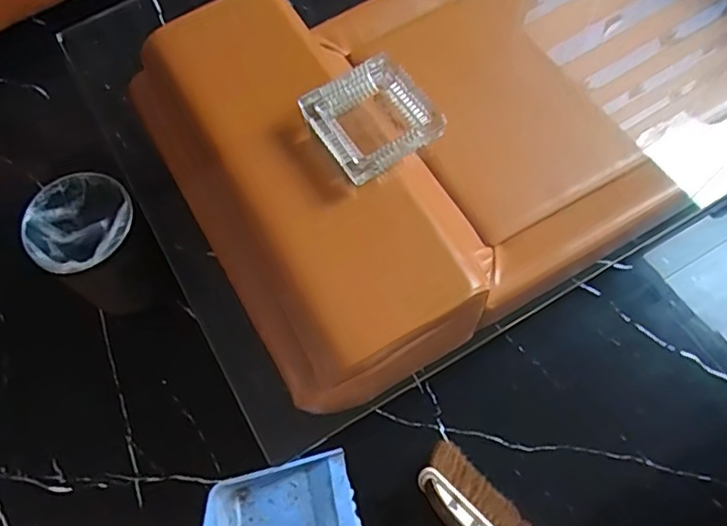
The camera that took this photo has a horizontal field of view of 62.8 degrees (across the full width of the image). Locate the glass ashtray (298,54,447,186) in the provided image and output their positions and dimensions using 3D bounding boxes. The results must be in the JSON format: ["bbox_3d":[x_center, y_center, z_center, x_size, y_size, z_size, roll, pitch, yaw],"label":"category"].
[{"bbox_3d":[0.016,-0.239,0.994,0.186,0.057,0.178,-27,68,-12],"label":"glass ashtray"}]

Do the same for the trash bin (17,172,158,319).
[{"bbox_3d":[-0.580,-0.030,1.327,0.215,0.314,0.212,0,65,0],"label":"trash bin"}]

